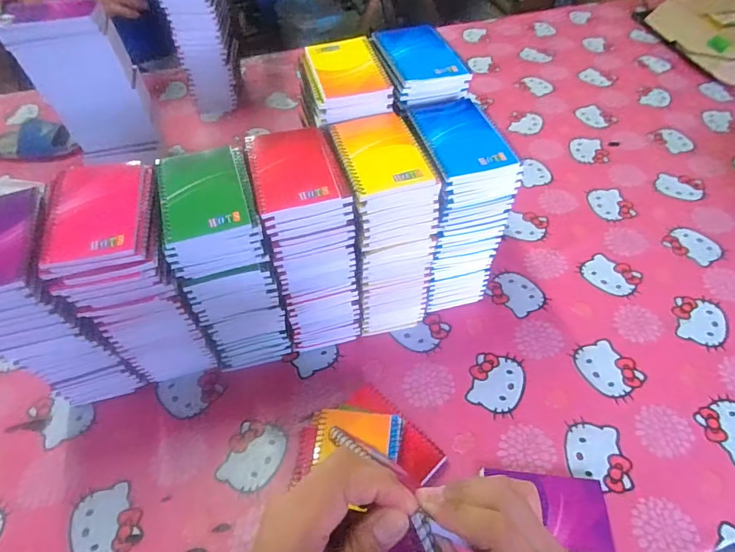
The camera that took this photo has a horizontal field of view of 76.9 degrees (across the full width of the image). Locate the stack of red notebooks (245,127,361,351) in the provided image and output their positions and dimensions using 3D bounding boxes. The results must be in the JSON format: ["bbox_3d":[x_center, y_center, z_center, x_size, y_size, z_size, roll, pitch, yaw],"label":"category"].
[{"bbox_3d":[-0.072,-0.036,0.582,0.098,0.257,0.141,-14,52,-9],"label":"stack of red notebooks"}]

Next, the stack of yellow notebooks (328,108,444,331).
[{"bbox_3d":[0.020,-0.055,0.594,0.092,0.256,0.138,-13,52,-9],"label":"stack of yellow notebooks"}]

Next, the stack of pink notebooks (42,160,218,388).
[{"bbox_3d":[-0.258,0.014,0.548,0.101,0.257,0.139,-13,52,-9],"label":"stack of pink notebooks"}]

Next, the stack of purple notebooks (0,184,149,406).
[{"bbox_3d":[-0.358,0.045,0.531,0.100,0.247,0.132,-19,53,-14],"label":"stack of purple notebooks"}]

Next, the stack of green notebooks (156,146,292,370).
[{"bbox_3d":[-0.164,-0.006,0.560,0.097,0.258,0.123,-14,52,-10],"label":"stack of green notebooks"}]

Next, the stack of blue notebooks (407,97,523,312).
[{"bbox_3d":[0.108,-0.080,0.615,0.098,0.260,0.137,-12,52,-9],"label":"stack of blue notebooks"}]

